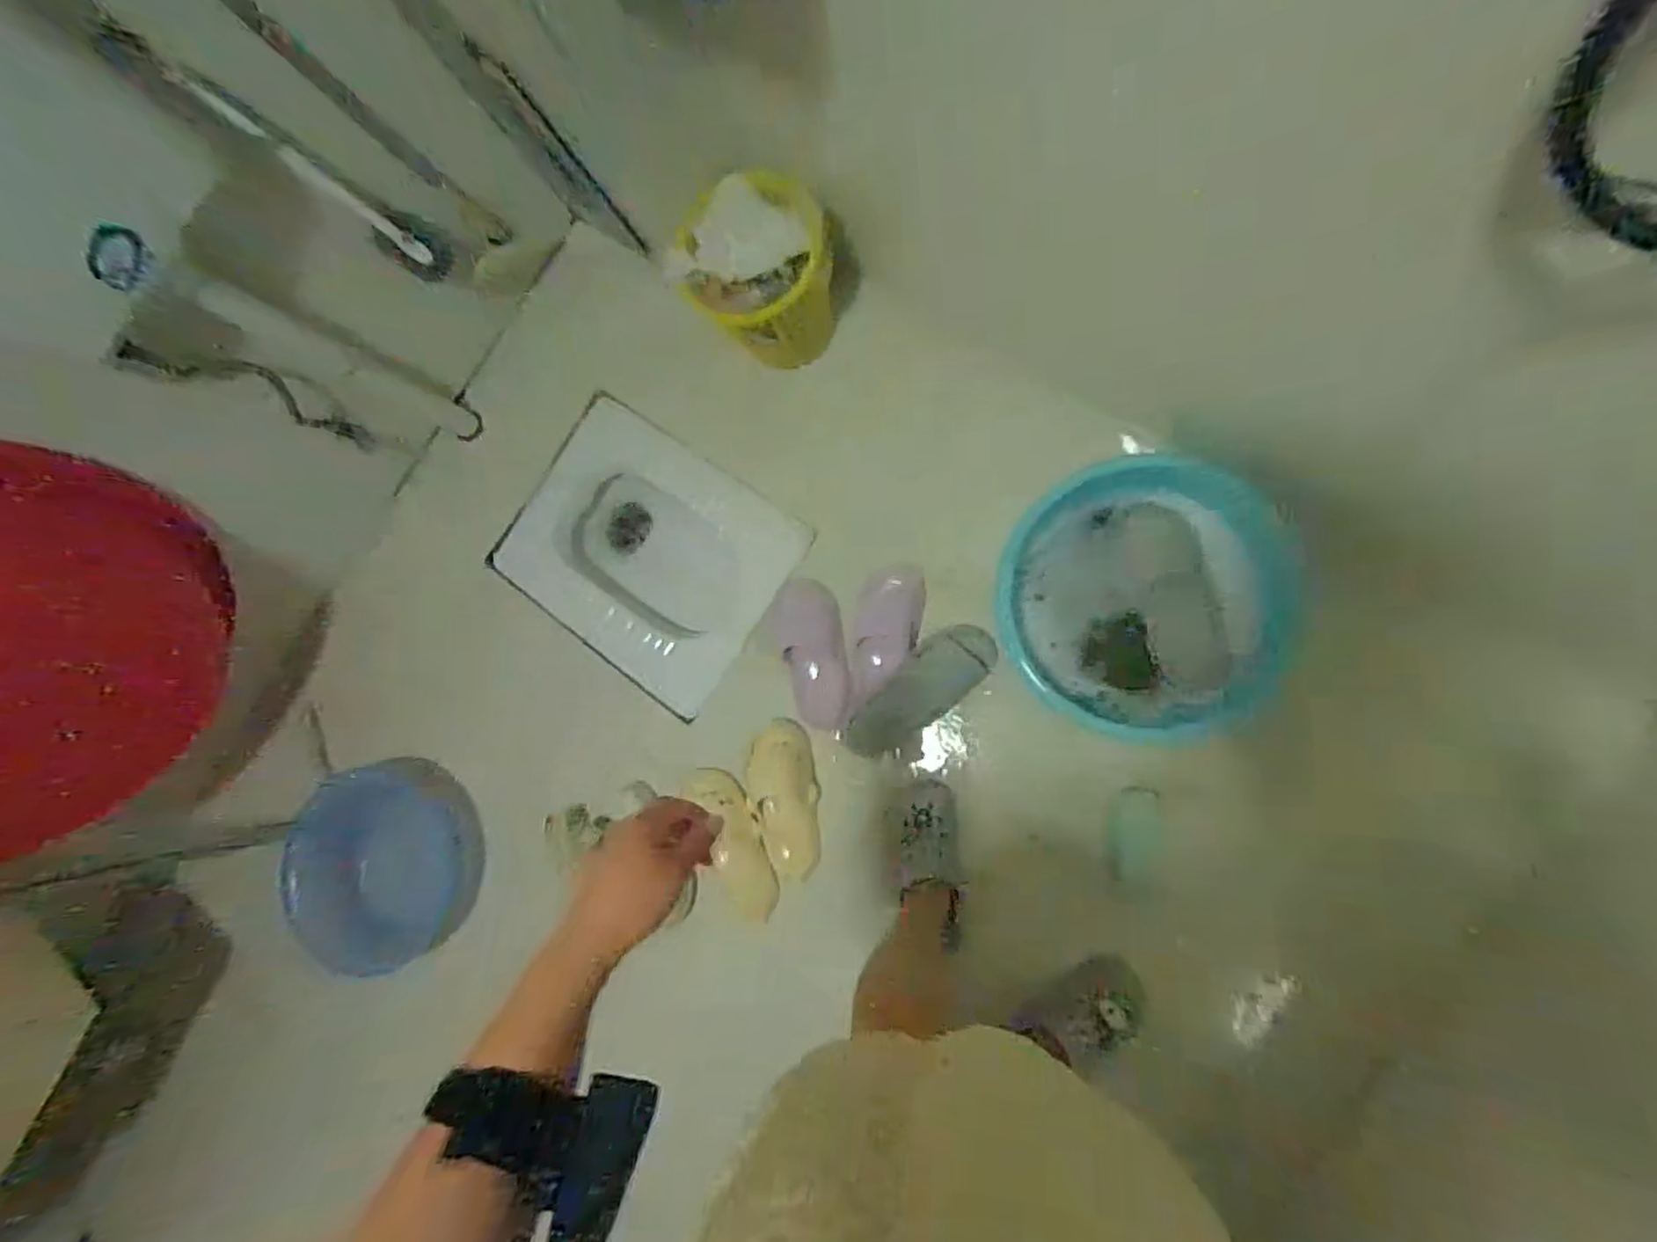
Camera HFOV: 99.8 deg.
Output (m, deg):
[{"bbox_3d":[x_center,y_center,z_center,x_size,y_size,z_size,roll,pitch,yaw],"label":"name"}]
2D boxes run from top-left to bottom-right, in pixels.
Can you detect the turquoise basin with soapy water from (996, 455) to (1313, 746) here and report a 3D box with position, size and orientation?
[{"bbox_3d":[0.455,-0.027,1.023,0.388,0.125,0.384,-1,81,9],"label":"turquoise basin with soapy water"}]

